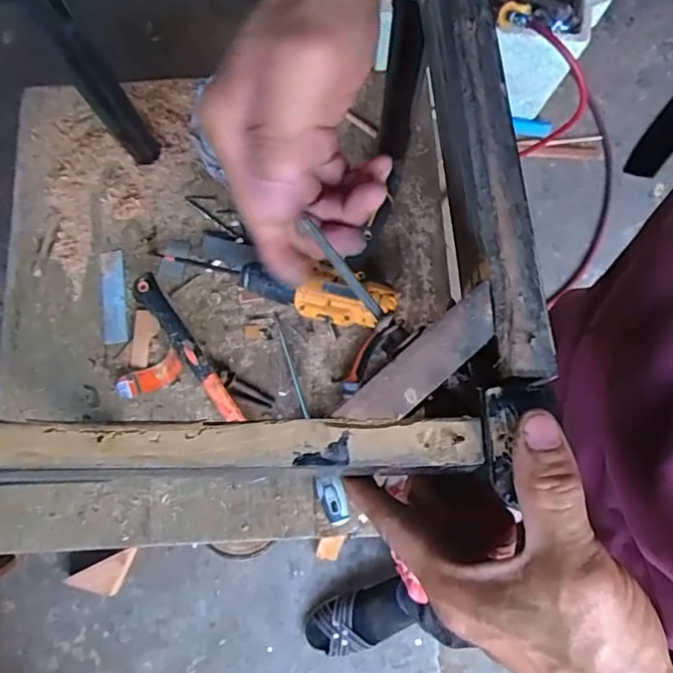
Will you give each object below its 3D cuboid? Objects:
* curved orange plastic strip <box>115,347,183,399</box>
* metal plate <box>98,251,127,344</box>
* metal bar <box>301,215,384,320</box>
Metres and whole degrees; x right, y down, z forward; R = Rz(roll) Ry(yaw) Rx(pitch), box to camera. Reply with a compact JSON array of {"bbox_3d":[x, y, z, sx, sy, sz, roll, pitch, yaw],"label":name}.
[{"bbox_3d":[-0.226,0.049,0.683,0.080,0.012,0.034,-28,76,-5],"label":"curved orange plastic strip"},{"bbox_3d":[-0.284,-0.051,0.718,0.032,0.004,0.122,-11,76,9],"label":"metal plate"},{"bbox_3d":[0.003,-0.033,0.272,0.005,0.005,0.060,-37,88,-8],"label":"metal bar"}]

